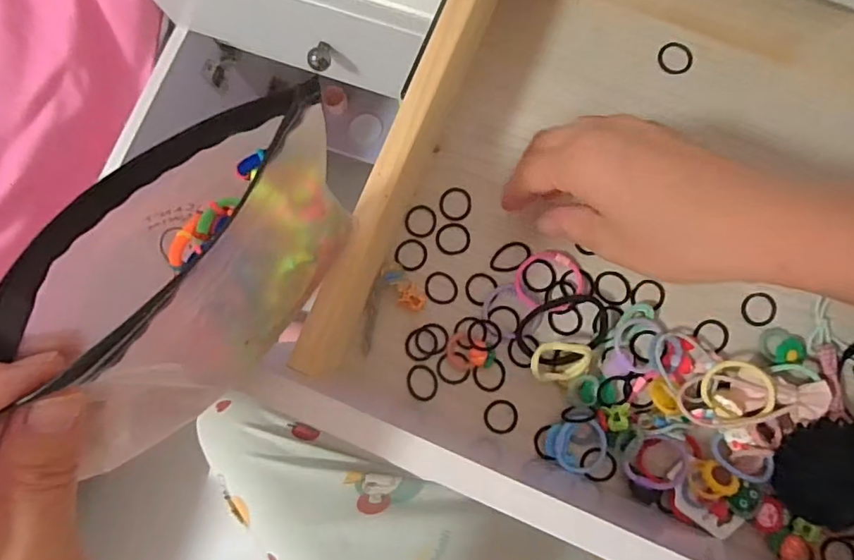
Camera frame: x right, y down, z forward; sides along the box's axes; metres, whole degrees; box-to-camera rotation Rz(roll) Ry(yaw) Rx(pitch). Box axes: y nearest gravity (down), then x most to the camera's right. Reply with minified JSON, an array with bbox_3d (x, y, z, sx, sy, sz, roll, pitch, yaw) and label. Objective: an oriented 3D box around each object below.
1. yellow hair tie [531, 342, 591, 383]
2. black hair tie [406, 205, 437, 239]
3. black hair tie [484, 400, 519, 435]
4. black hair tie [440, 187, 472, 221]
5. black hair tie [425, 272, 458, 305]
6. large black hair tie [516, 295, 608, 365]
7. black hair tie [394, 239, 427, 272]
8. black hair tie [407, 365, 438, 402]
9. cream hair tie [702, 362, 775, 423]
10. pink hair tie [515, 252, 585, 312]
[{"bbox_3d":[0.079,0.048,0.310,0.033,0.013,0.022,-1,84,6],"label":"yellow hair tie"},{"bbox_3d":[-0.004,-0.038,0.330,0.020,0.004,0.021,-1,84,6],"label":"black hair tie"},{"bbox_3d":[0.045,0.083,0.317,0.021,0.004,0.020,-1,84,6],"label":"black hair tie"},{"bbox_3d":[0.018,-0.048,0.329,0.020,0.004,0.021,-1,84,6],"label":"black hair tie"},{"bbox_3d":[0.009,0.005,0.325,0.019,0.004,0.021,-41,82,1],"label":"black hair tie"},{"bbox_3d":[0.082,0.030,0.313,0.056,0.011,0.039,-26,83,3],"label":"large black hair tie"},{"bbox_3d":[-0.010,-0.016,0.328,0.020,0.004,0.021,4,85,6],"label":"black hair tie"},{"bbox_3d":[-0.003,0.064,0.321,0.019,0.004,0.022,4,85,6],"label":"black hair tie"},{"bbox_3d":[0.176,0.063,0.295,0.036,0.009,0.034,-2,83,16],"label":"cream hair tie"},{"bbox_3d":[0.075,0.001,0.319,0.040,0.008,0.034,17,85,8],"label":"pink hair tie"}]

